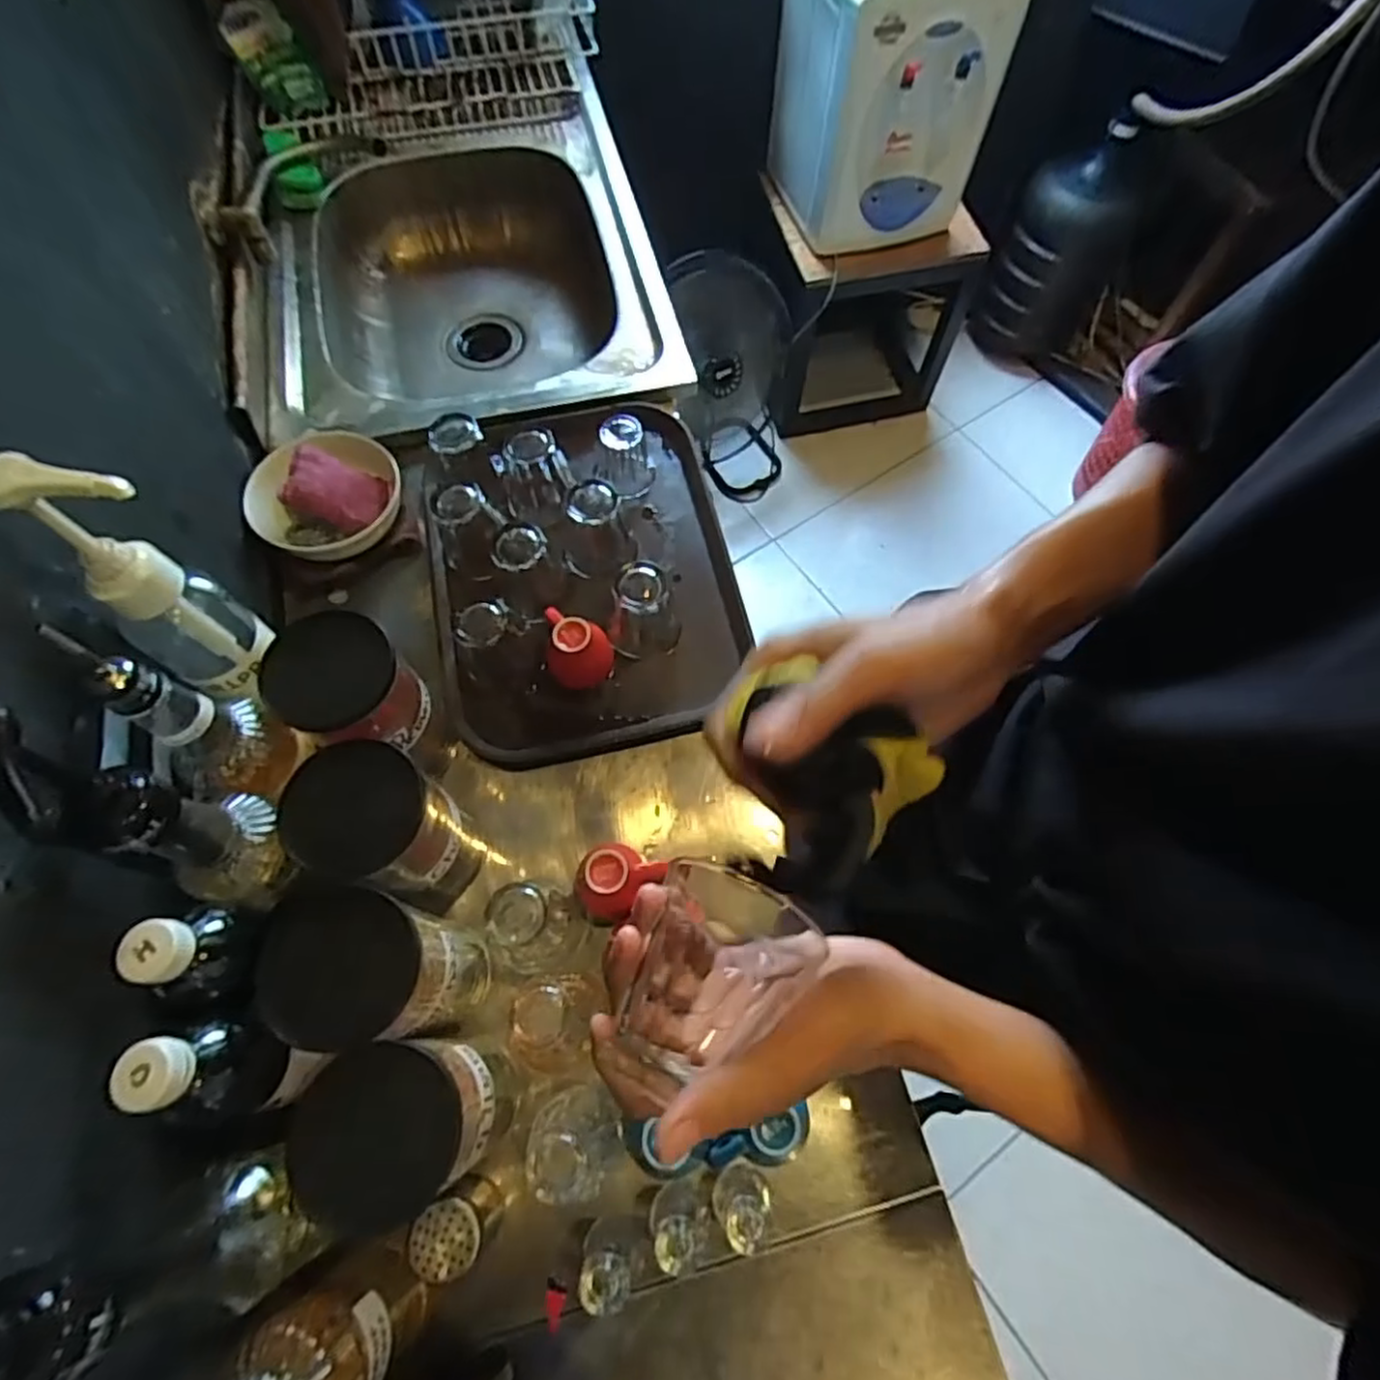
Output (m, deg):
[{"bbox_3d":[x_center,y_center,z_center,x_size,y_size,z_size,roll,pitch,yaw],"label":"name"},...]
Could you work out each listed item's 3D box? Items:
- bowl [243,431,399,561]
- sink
[{"bbox_3d":[-0.375,-0.196,0.728,0.146,0.069,0.138,0,66,-1],"label":"bowl"},{"bbox_3d":[-0.299,-0.532,0.967,0.475,0.187,0.534,-14,67,-7],"label":"sink"}]

